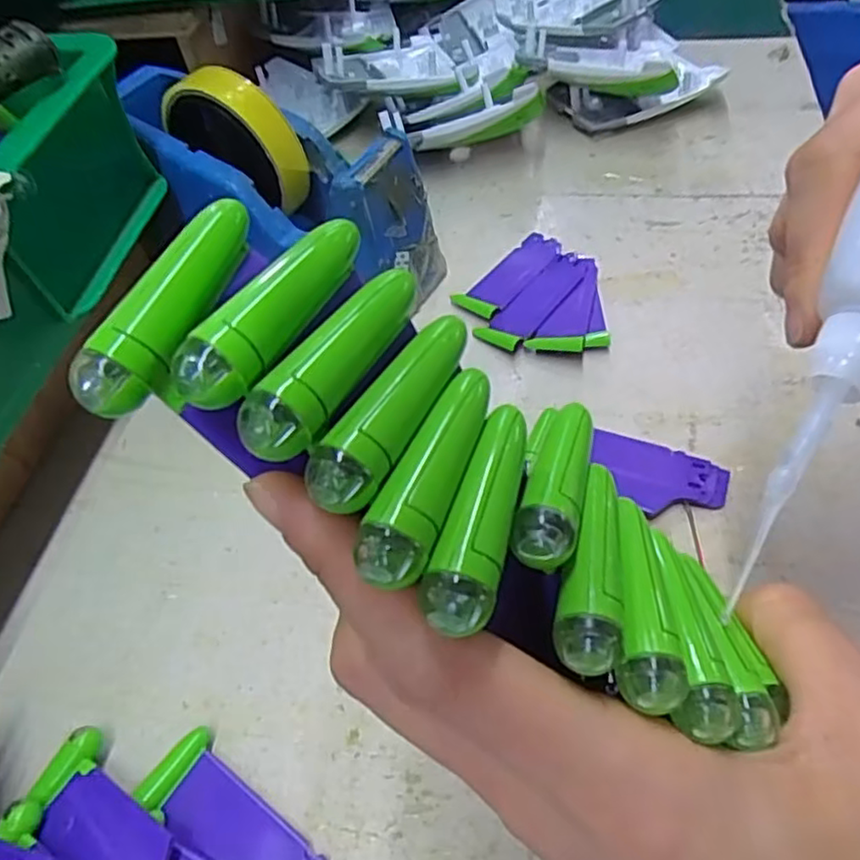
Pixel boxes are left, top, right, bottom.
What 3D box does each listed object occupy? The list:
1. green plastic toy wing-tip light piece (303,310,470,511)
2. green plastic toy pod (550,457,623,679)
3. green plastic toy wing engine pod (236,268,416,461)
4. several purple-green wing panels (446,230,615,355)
[{"bbox_3d":[-0.006,-0.005,0.119,0.010,0.008,0.045,22,57,20],"label":"green plastic toy wing-tip light piece"},{"bbox_3d":[0.031,0.025,0.129,0.012,0.006,0.041,8,51,11],"label":"green plastic toy pod"},{"bbox_3d":[-0.017,-0.013,0.118,0.011,0.008,0.042,27,62,23],"label":"green plastic toy wing engine pod"},{"bbox_3d":[0.058,-0.082,0.394,0.078,0.009,0.097,0,53,5],"label":"several purple-green wing panels"}]

